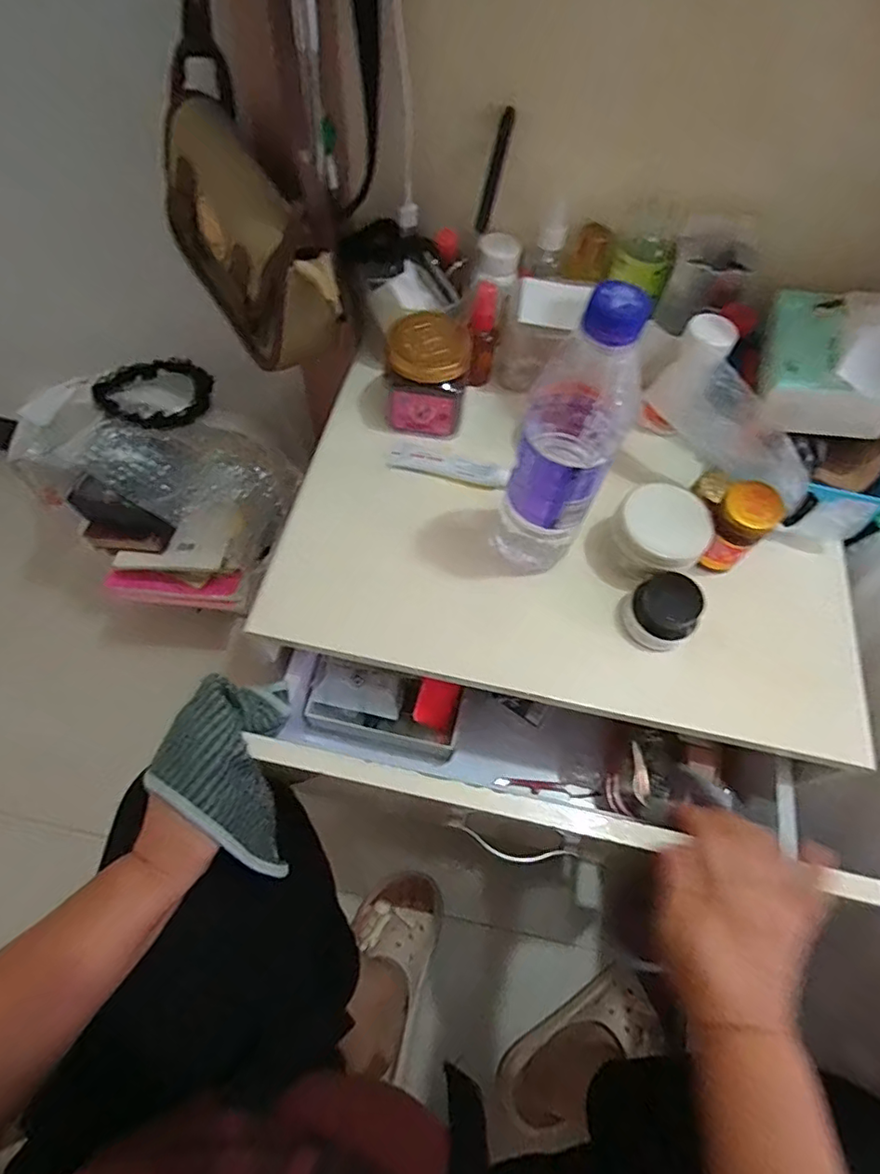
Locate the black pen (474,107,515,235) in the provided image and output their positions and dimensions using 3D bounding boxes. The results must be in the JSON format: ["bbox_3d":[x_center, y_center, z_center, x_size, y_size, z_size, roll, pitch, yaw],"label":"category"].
[{"bbox_3d":[0.045,-0.338,0.458,0.007,0.084,0.010,32,39,16],"label":"black pen"}]

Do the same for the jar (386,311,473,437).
[{"bbox_3d":[-0.009,-0.185,0.493,0.067,0.078,0.069,2,62,-4],"label":"jar"}]

